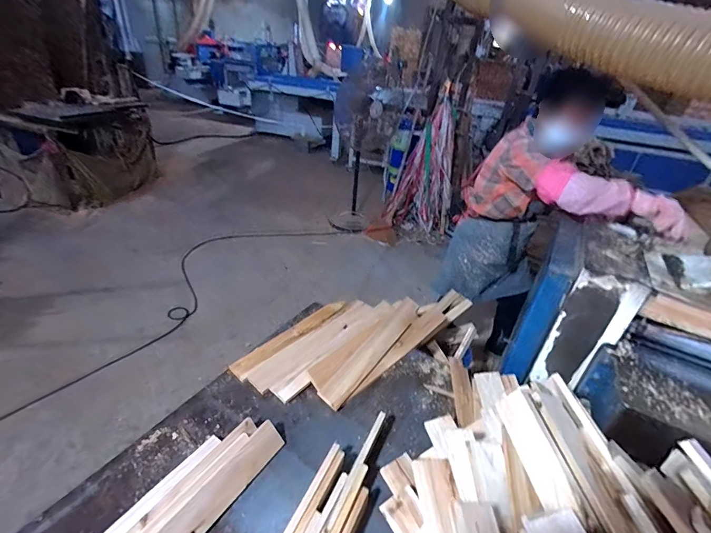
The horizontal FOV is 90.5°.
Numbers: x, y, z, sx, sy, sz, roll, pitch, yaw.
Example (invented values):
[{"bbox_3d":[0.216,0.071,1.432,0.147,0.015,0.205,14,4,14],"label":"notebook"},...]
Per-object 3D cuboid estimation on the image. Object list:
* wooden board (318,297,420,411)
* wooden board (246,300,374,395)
[{"bbox_3d":[0.064,0.243,1.070,0.070,0.015,0.475,42,47,10],"label":"wooden board"},{"bbox_3d":[-0.120,0.226,1.106,0.089,0.021,0.474,29,38,31],"label":"wooden board"}]

